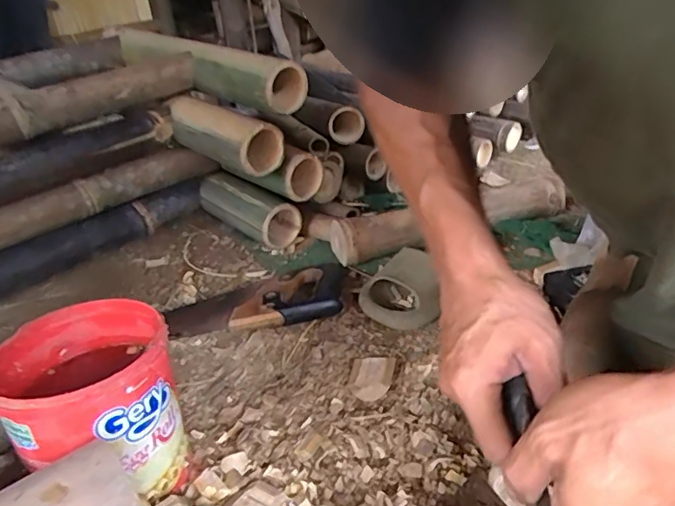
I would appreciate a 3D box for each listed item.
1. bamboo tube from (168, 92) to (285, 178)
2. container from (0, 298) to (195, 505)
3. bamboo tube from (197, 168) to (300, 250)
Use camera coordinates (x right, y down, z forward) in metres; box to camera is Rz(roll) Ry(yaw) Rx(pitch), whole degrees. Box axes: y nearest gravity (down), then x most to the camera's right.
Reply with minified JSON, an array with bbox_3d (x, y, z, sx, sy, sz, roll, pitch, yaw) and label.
[{"bbox_3d":[-0.175,-0.183,0.819,0.089,0.085,0.201,-25,34,-31],"label":"bamboo tube"},{"bbox_3d":[-0.210,0.141,0.481,0.139,0.157,0.140,-4,29,2],"label":"container"},{"bbox_3d":[-0.155,-0.077,0.889,0.187,0.071,0.075,30,43,27],"label":"bamboo tube"}]

